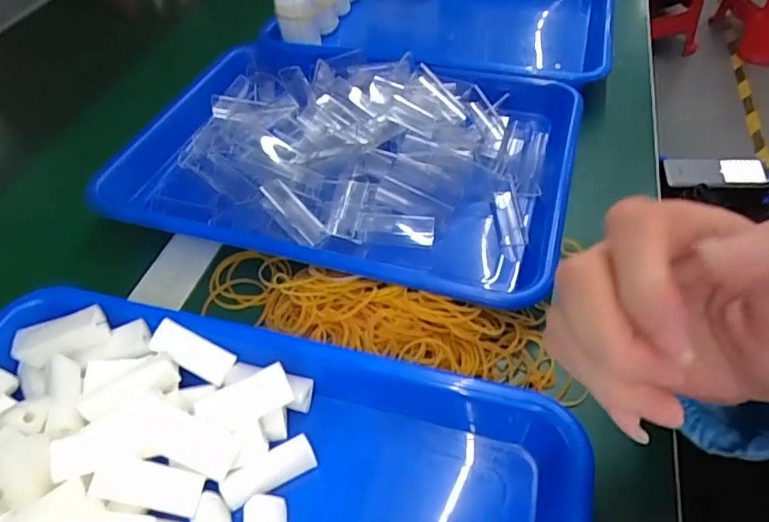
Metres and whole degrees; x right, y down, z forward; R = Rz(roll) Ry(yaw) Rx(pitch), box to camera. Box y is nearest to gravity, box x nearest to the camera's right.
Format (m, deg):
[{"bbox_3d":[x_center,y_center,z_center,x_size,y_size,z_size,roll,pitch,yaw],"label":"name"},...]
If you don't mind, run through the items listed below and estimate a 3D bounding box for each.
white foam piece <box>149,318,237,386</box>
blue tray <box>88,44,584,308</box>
[{"bbox_3d":[-0.104,0.049,0.293,0.045,0.007,0.017,29,54,1],"label":"white foam piece"},{"bbox_3d":[-0.032,-0.085,0.423,0.344,0.051,0.243,12,51,14],"label":"blue tray"}]

